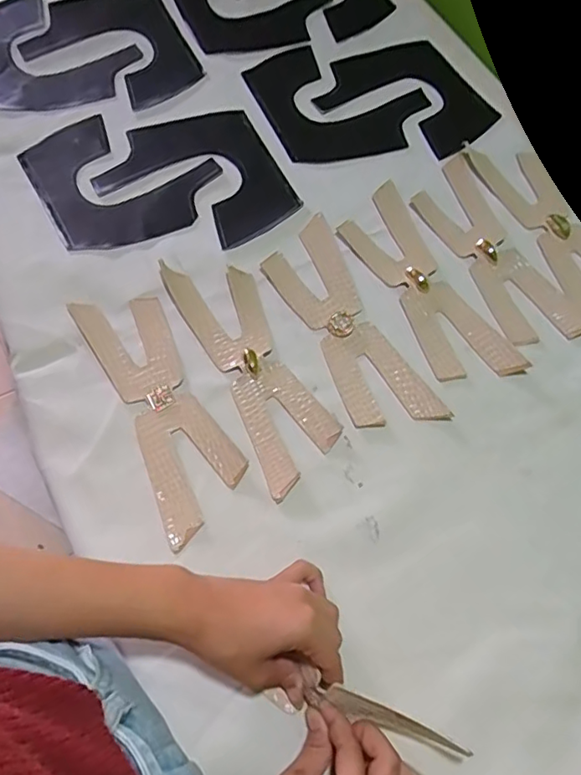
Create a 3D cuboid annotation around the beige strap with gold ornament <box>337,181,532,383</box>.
[{"bbox_3d":[0.126,-0.096,0.541,0.076,0.007,0.229,-26,70,-11],"label":"beige strap with gold ornament"}]

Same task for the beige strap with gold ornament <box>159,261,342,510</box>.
[{"bbox_3d":[-0.034,-0.024,0.503,0.073,0.008,0.232,-25,70,-11],"label":"beige strap with gold ornament"}]

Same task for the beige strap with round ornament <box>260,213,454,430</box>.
[{"bbox_3d":[0.050,-0.057,0.522,0.074,0.006,0.225,-24,70,-11],"label":"beige strap with round ornament"}]

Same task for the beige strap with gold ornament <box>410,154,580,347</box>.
[{"bbox_3d":[0.198,-0.136,0.561,0.077,0.006,0.222,-22,70,-10],"label":"beige strap with gold ornament"}]

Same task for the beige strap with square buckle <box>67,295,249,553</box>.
[{"bbox_3d":[-0.111,0.013,0.486,0.077,0.011,0.229,-25,70,-11],"label":"beige strap with square buckle"}]

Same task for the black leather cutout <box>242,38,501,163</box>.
[{"bbox_3d":[0.091,-0.327,0.644,0.261,0.008,0.170,-5,68,-3],"label":"black leather cutout"}]

